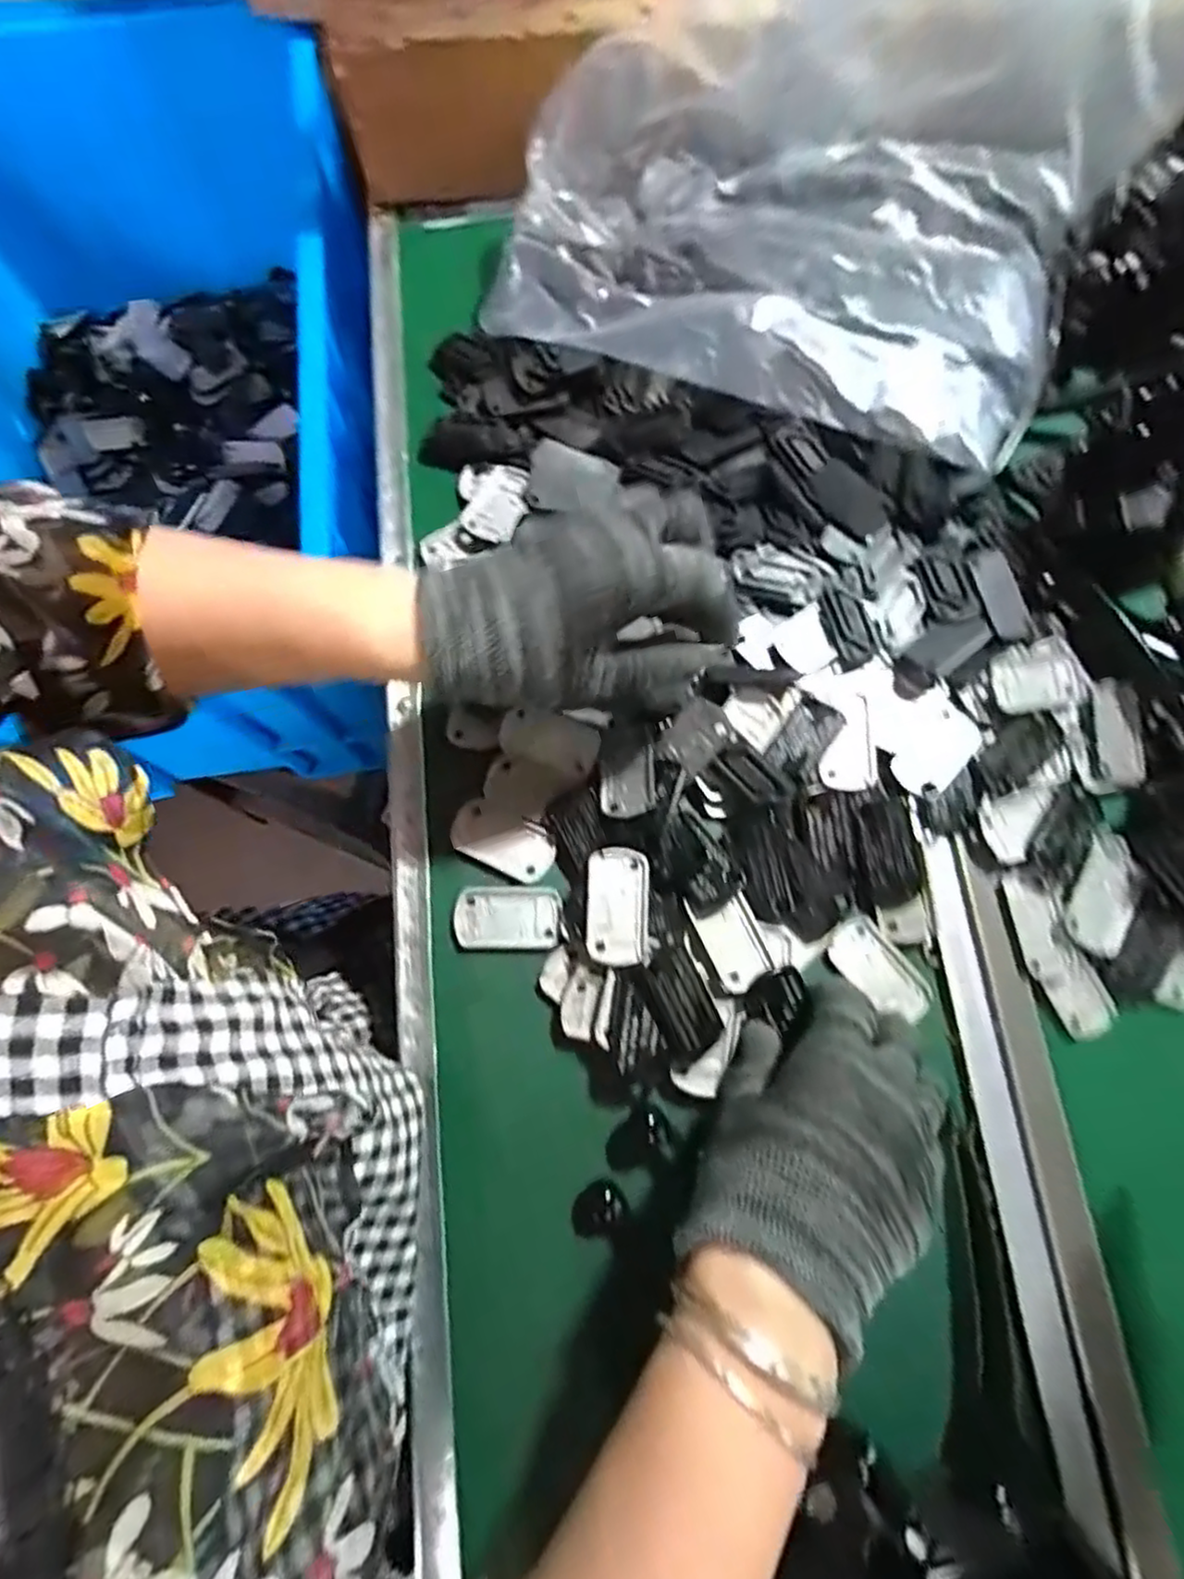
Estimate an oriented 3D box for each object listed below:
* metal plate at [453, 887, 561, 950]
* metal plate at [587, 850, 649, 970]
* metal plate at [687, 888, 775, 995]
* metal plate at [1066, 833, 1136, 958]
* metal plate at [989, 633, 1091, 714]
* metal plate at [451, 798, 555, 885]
[{"bbox_3d":[-0.042,0.064,0.349,0.050,0.009,0.030,0,75,0],"label":"metal plate"},{"bbox_3d":[0.013,0.056,0.337,0.028,0.007,0.054,2,75,1],"label":"metal plate"},{"bbox_3d":[0.068,0.073,0.338,0.028,0.004,0.043,-21,76,-5],"label":"metal plate"},{"bbox_3d":[0.257,0.051,0.350,0.028,0.006,0.063,27,77,7],"label":"metal plate"},{"bbox_3d":[0.239,-0.060,0.375,0.050,0.010,0.036,-15,76,-4],"label":"metal plate"},{"bbox_3d":[-0.045,0.027,0.358,0.052,0.004,0.029,28,78,3],"label":"metal plate"}]

